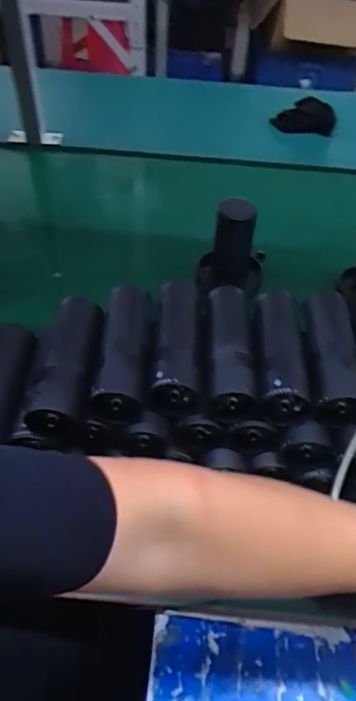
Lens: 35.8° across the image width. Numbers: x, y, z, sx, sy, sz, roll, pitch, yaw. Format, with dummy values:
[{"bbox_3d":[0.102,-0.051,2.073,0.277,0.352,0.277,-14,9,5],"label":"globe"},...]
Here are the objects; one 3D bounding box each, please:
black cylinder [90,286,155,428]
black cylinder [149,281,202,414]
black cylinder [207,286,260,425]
[{"bbox_3d":[-0.057,0.000,0.596,0.054,0.053,0.147,5,50,2],"label":"black cylinder"},{"bbox_3d":[-0.002,-0.012,0.619,0.055,0.044,0.167,4,50,1],"label":"black cylinder"},{"bbox_3d":[0.055,-0.003,0.618,0.058,0.047,0.168,3,50,0],"label":"black cylinder"}]

